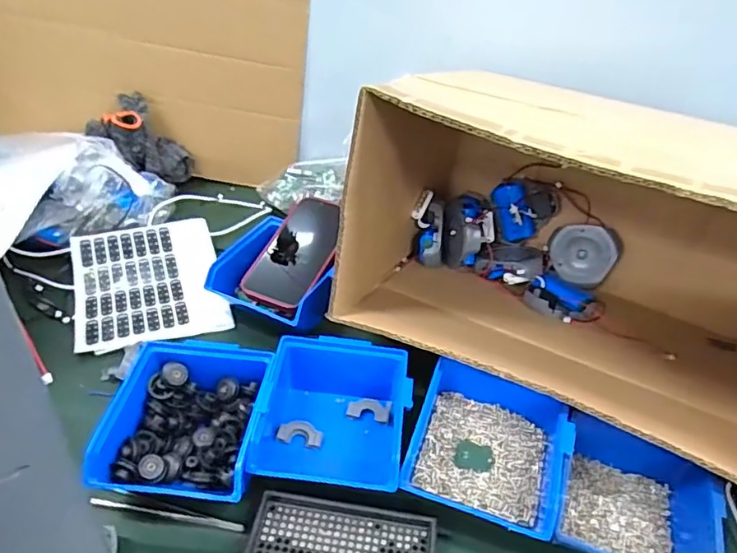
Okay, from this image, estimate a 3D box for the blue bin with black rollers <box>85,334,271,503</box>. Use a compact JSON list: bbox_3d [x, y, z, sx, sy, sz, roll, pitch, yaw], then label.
[{"bbox_3d":[-0.145,0.121,0.472,0.116,0.061,0.141,5,38,0],"label":"blue bin with black rollers"}]

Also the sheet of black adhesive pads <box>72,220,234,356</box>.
[{"bbox_3d":[-0.253,0.002,0.651,0.157,0.024,0.186,-10,41,-19],"label":"sheet of black adhesive pads"}]

